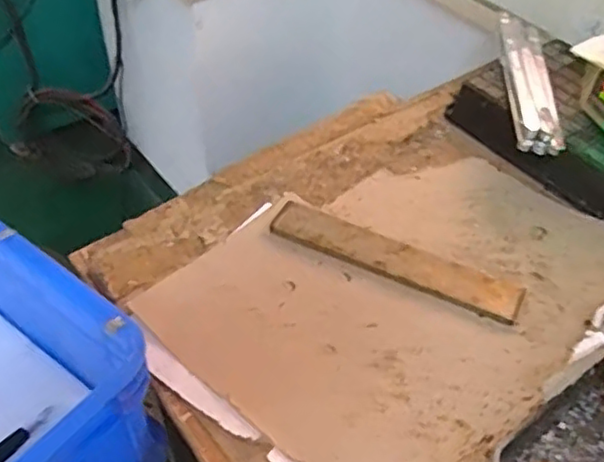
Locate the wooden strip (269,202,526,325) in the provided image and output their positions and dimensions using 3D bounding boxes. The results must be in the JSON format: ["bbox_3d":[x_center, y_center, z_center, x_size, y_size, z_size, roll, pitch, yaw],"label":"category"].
[{"bbox_3d":[0.105,0.032,0.749,0.296,0.012,0.055,21,49,18],"label":"wooden strip"}]

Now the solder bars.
[{"bbox_3d":[0.317,-0.218,0.914,0.066,0.032,0.318,7,46,5],"label":"solder bars"}]

